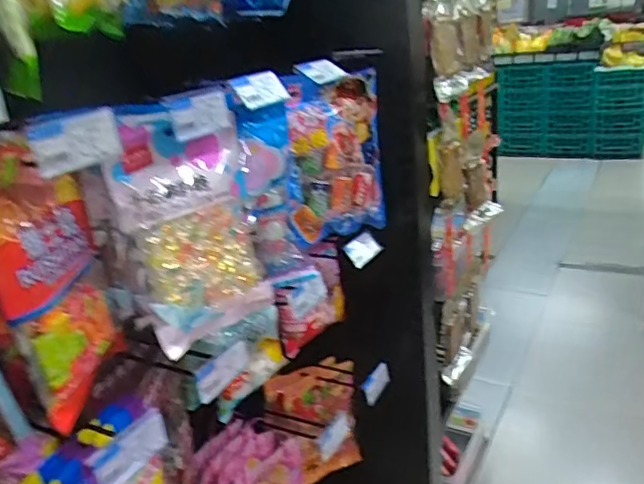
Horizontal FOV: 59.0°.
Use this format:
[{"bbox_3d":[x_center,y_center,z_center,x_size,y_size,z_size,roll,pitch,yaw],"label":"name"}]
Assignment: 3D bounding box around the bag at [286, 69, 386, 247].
[{"bbox_3d":[0.017,-0.132,0.919,0.180,0.244,0.039,-12,12,-19],"label":"bag"}]

